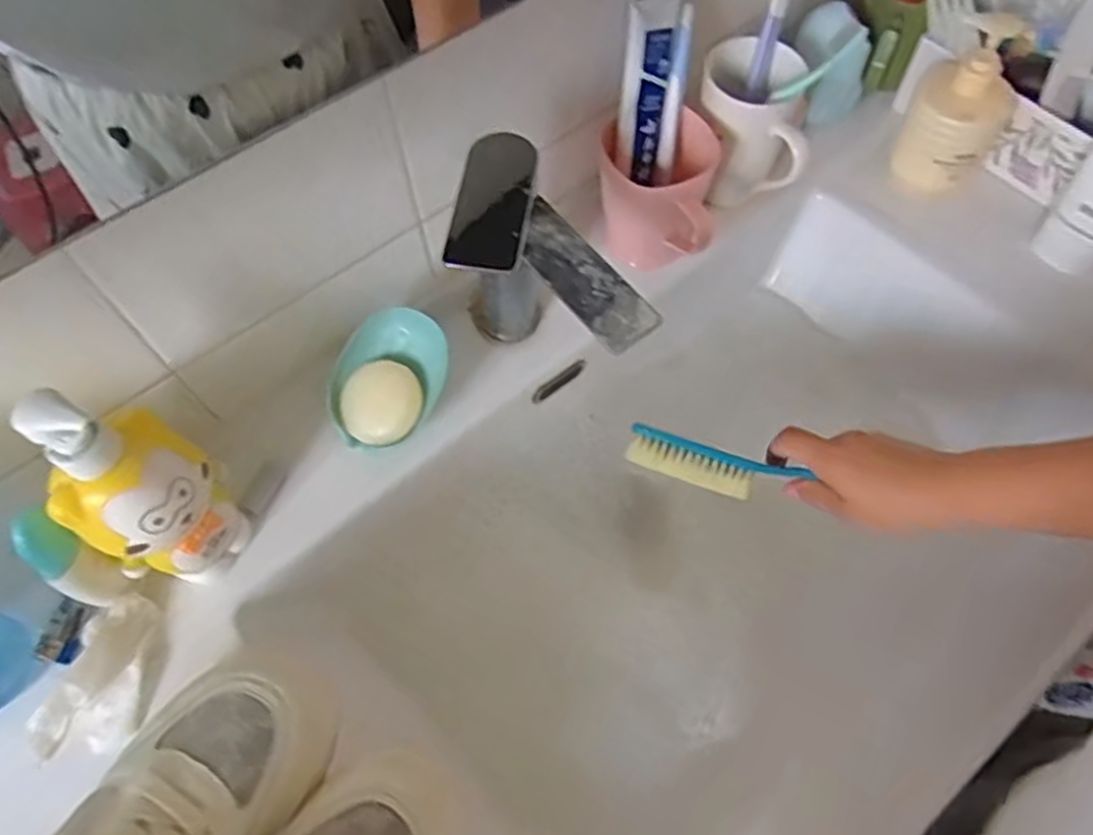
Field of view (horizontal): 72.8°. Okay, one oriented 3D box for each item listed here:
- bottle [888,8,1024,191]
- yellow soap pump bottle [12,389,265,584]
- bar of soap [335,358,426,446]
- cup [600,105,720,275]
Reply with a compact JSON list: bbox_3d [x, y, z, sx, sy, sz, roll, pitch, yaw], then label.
[{"bbox_3d":[0.343,-0.259,0.606,0.073,0.138,0.065,29,66,16],"label":"bottle"},{"bbox_3d":[-0.237,0.046,0.443,0.053,0.194,0.080,31,67,17],"label":"yellow soap pump bottle"},{"bbox_3d":[-0.120,-0.011,0.550,0.061,0.026,0.061,0,89,8],"label":"bar of soap"},{"bbox_3d":[0.087,-0.177,0.599,0.088,0.098,0.095,-1,62,1],"label":"cup"}]

